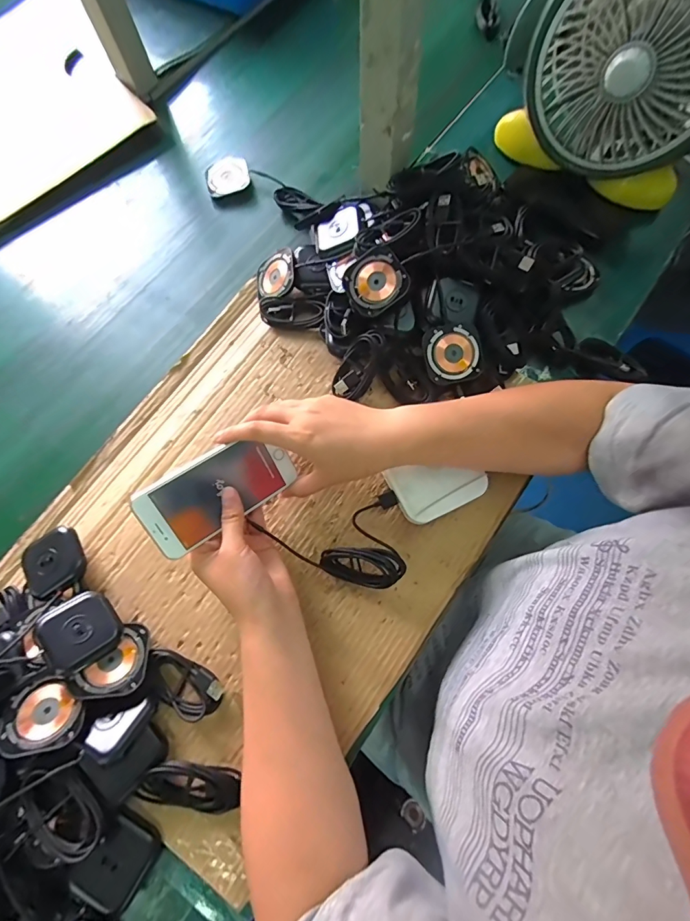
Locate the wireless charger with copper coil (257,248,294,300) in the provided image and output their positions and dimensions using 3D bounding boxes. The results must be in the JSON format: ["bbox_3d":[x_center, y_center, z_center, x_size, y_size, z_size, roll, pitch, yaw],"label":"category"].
[{"bbox_3d":[-0.082,-0.217,0.485,0.056,0.007,0.058,-18,73,28],"label":"wireless charger with copper coil"}]

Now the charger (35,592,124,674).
[{"bbox_3d":[-0.233,0.148,0.363,0.059,0.012,0.056,41,50,20],"label":"charger"}]

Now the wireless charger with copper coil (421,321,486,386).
[{"bbox_3d":[0.114,-0.113,0.433,0.064,0.012,0.060,0,91,-2],"label":"wireless charger with copper coil"}]

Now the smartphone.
[{"bbox_3d":[-0.111,0.025,0.366,0.133,0.005,0.066,-34,111,-21],"label":"smartphone"}]

